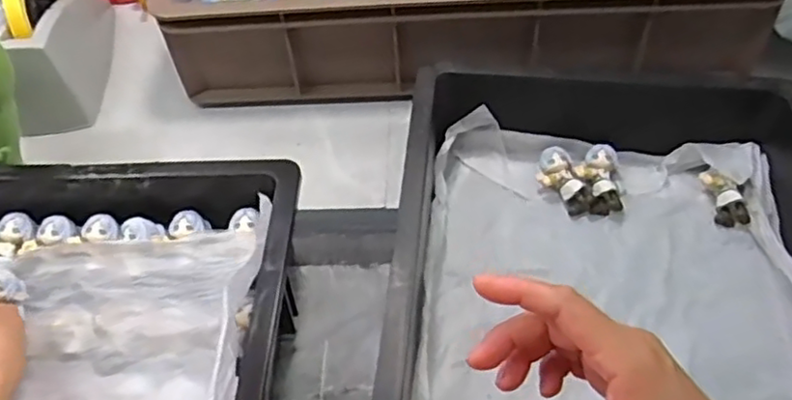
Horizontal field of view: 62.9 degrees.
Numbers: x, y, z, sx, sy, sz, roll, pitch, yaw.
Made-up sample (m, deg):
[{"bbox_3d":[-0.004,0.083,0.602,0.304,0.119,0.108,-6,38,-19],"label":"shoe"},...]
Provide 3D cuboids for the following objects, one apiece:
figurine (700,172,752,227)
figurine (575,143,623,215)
[{"bbox_3d":[0.274,-0.001,0.540,0.022,0.029,0.052,-4,50,1],"label":"figurine"},{"bbox_3d":[0.175,-0.020,0.561,0.033,0.019,0.065,-3,69,1],"label":"figurine"}]

